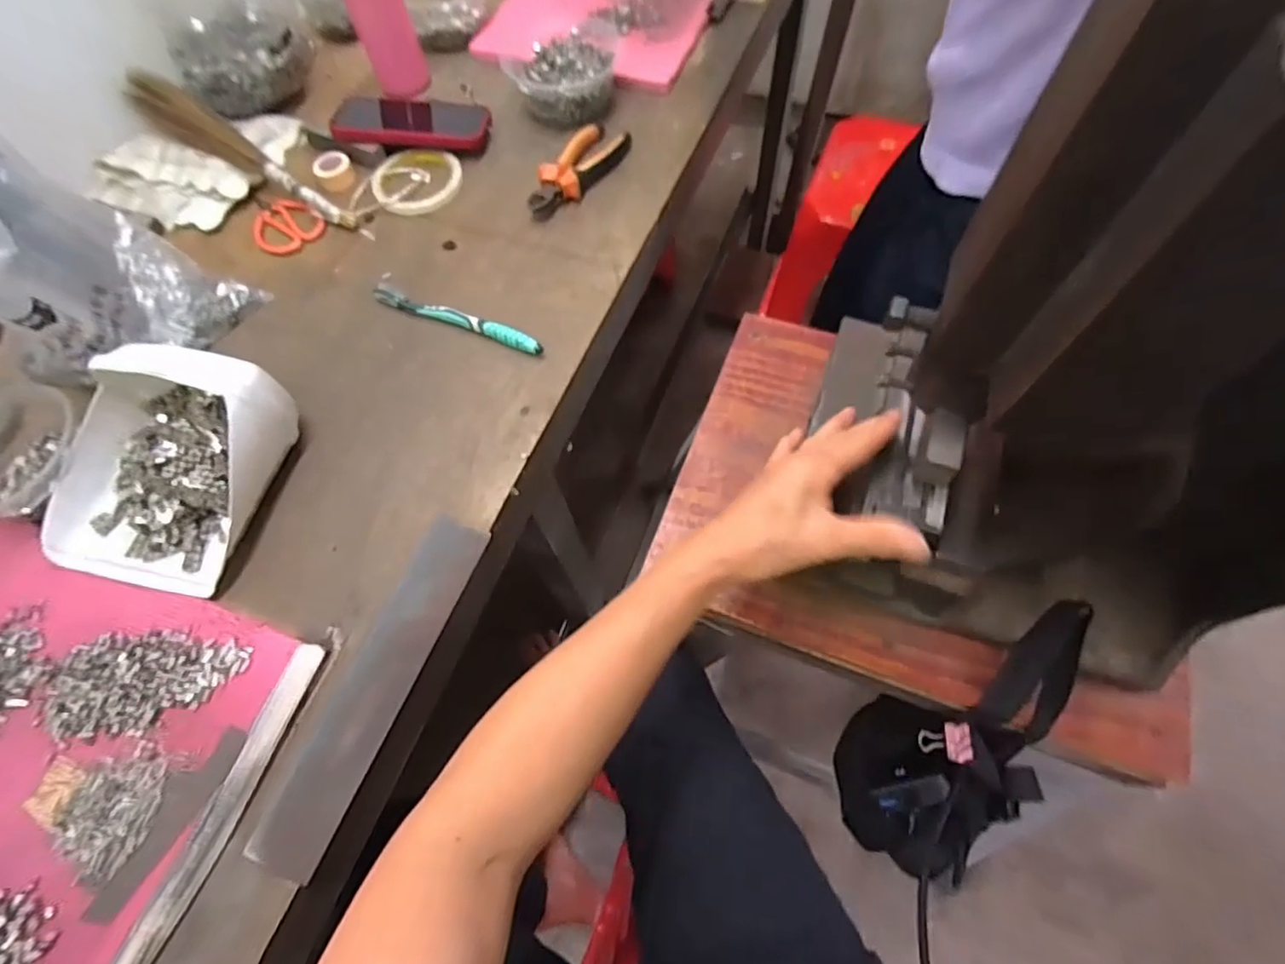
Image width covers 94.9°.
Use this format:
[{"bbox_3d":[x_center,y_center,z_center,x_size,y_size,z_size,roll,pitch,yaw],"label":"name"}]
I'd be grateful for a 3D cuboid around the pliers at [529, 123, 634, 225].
[{"bbox_3d":[-0.072,-0.336,0.631,0.052,0.026,0.146,29,69,15],"label":"pliers"}]

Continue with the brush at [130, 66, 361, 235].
[{"bbox_3d":[-0.429,-0.353,0.635,0.294,0.028,0.040,33,69,4],"label":"brush"}]

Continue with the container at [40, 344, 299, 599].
[{"bbox_3d":[-0.376,-0.013,0.458,0.150,0.095,0.169,12,65,8],"label":"container"}]

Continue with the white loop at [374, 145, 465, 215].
[{"bbox_3d":[-0.249,-0.334,0.649,0.097,0.011,0.095,-1,64,2],"label":"white loop"}]

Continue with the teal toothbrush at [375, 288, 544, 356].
[{"bbox_3d":[-0.174,-0.153,0.557,0.180,0.014,0.017,21,67,12],"label":"teal toothbrush"}]

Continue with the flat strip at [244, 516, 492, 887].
[{"bbox_3d":[-0.188,0.140,0.419,0.050,0.007,0.245,17,66,11],"label":"flat strip"}]

